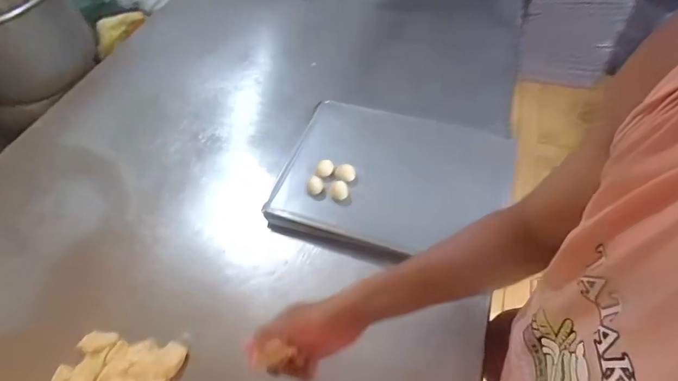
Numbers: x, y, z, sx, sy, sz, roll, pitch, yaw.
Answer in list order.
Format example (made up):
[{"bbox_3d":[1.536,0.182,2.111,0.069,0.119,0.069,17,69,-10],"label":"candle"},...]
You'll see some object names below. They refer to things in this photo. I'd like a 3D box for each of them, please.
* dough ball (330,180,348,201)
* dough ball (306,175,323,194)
[{"bbox_3d":[0.001,0.000,0.727,0.036,0.029,0.033,-5,55,0],"label":"dough ball"},{"bbox_3d":[-0.050,-0.011,0.739,0.032,0.030,0.027,-7,55,-1],"label":"dough ball"}]

